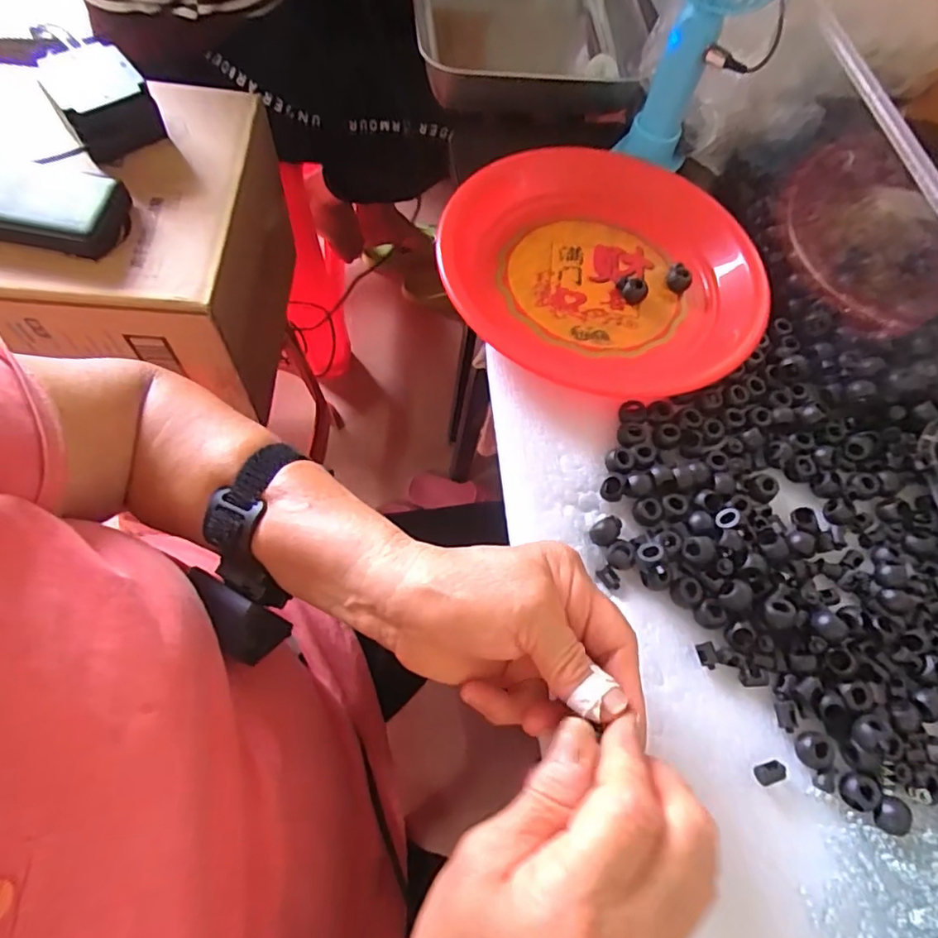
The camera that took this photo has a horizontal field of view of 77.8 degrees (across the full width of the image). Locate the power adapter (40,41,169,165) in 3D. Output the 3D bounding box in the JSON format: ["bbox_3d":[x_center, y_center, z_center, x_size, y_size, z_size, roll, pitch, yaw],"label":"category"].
[{"bbox_3d":[-0.335,-0.335,0.528,0.082,0.050,0.098,-31,73,-13],"label":"power adapter"}]

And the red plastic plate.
[{"bbox_3d":[0.098,-0.145,0.424,0.229,0.046,0.226,2,67,-5],"label":"red plastic plate"}]

